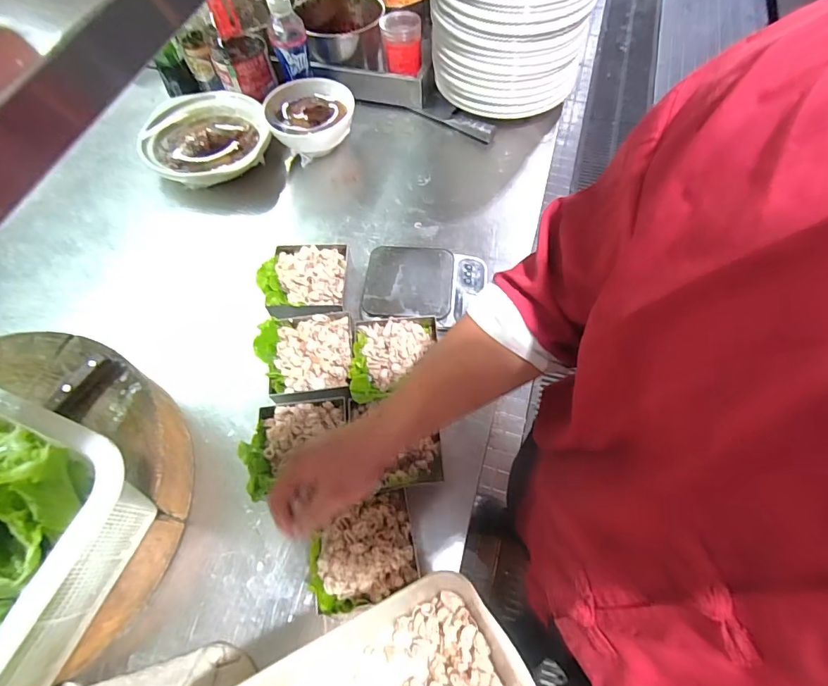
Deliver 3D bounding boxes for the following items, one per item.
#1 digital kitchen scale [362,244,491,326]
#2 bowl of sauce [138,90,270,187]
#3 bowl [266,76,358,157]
[{"bbox_3d":[0.019,-0.092,0.755,0.197,0.046,0.150,4,62,5],"label":"digital kitchen scale"},{"bbox_3d":[-0.427,-0.421,0.950,0.250,0.072,0.270,-18,63,-7],"label":"bowl of sauce"},{"bbox_3d":[-0.206,-0.453,0.935,0.174,0.095,0.159,-1,62,2],"label":"bowl"}]

